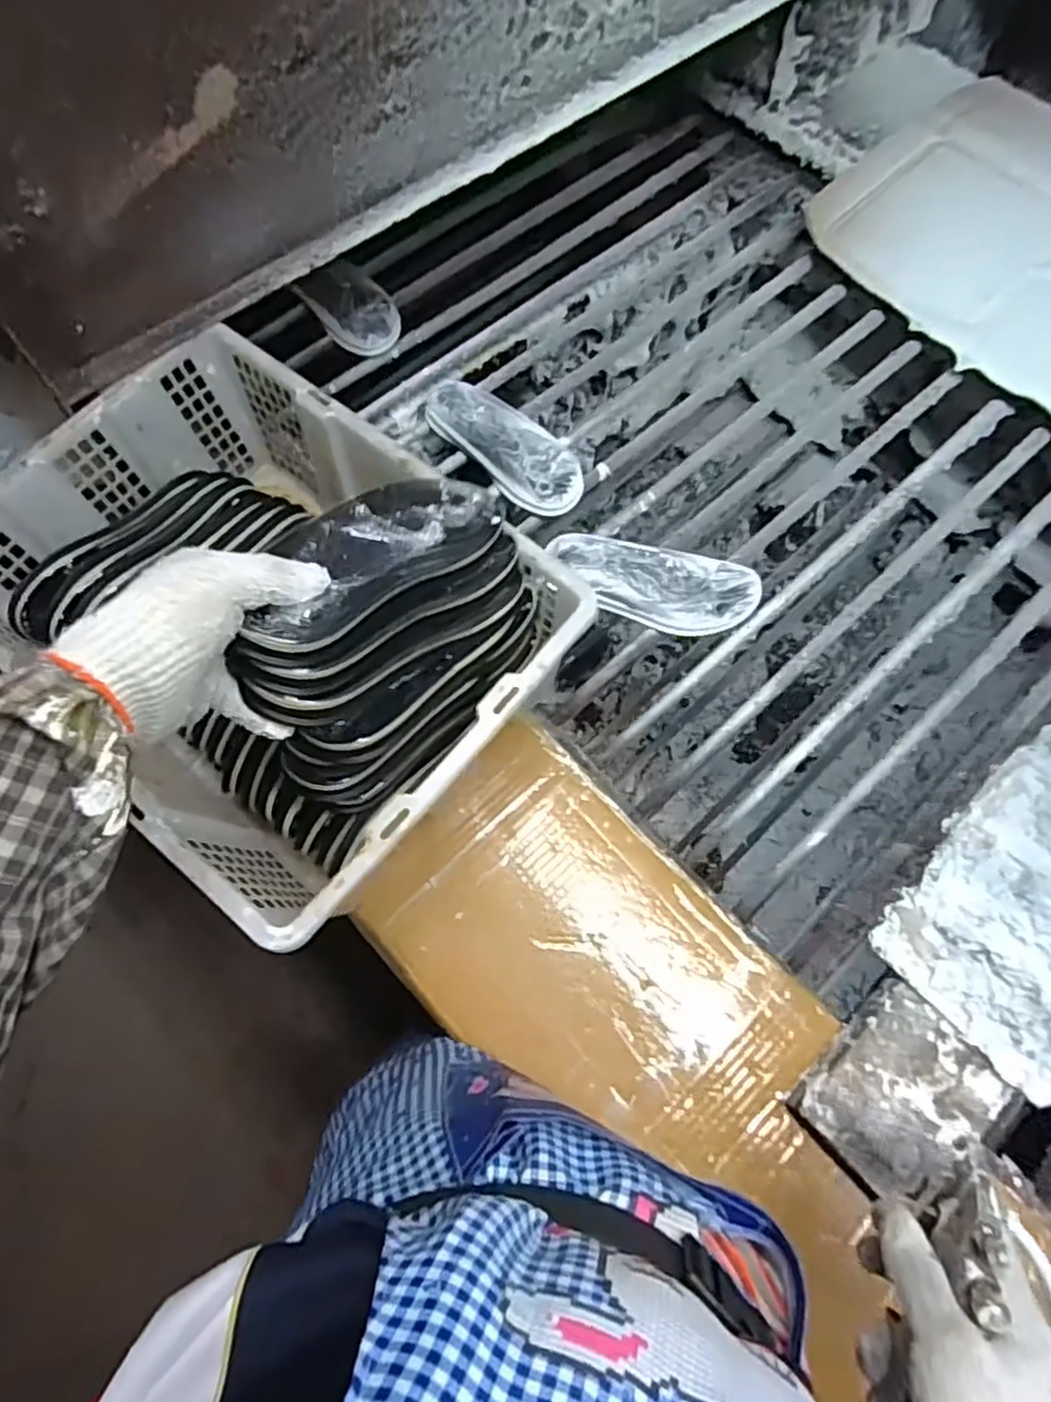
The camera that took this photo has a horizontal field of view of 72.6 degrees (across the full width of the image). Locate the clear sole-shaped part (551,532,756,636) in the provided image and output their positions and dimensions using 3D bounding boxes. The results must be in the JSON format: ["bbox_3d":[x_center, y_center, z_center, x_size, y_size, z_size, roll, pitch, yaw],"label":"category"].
[{"bbox_3d":[0.136,-0.129,0.788,0.223,0.027,0.105,18,72,5],"label":"clear sole-shaped part"}]

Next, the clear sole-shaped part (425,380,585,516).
[{"bbox_3d":[-0.021,-0.308,0.860,0.087,0.028,0.231,-40,76,-12],"label":"clear sole-shaped part"}]

